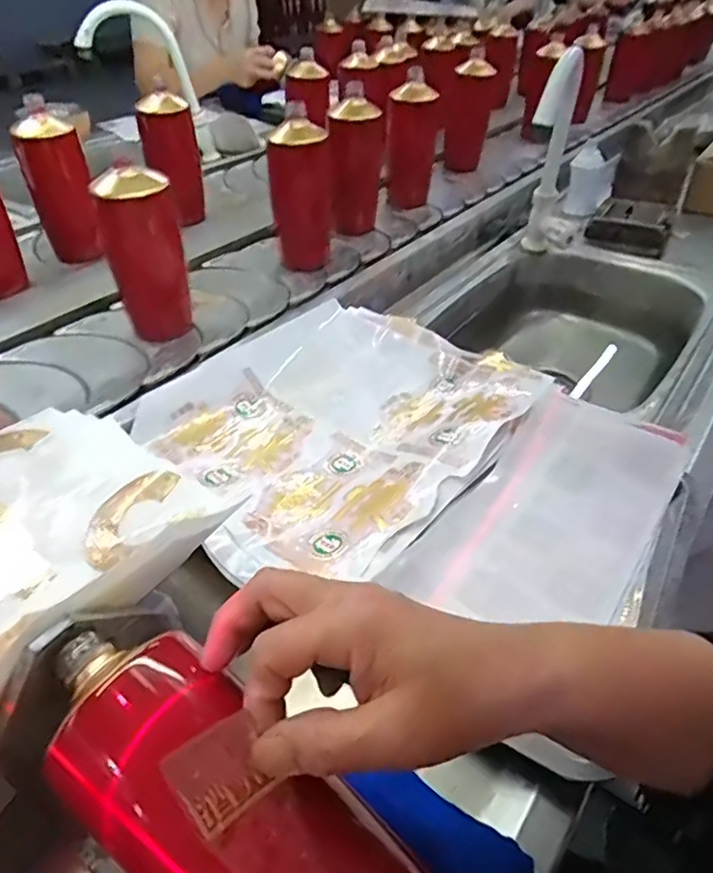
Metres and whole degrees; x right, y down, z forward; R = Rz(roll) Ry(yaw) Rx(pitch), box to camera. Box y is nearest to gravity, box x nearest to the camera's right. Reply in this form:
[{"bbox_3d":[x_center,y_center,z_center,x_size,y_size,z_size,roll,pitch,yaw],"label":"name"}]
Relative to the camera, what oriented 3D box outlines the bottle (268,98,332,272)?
[{"bbox_3d":[-0.075,-0.342,0.814,0.094,0.190,0.070,-13,44,-16],"label":"bottle"}]

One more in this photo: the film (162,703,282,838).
[{"bbox_3d":[-0.052,0.131,0.228,0.034,0.006,0.032,-29,82,-18],"label":"film"}]

